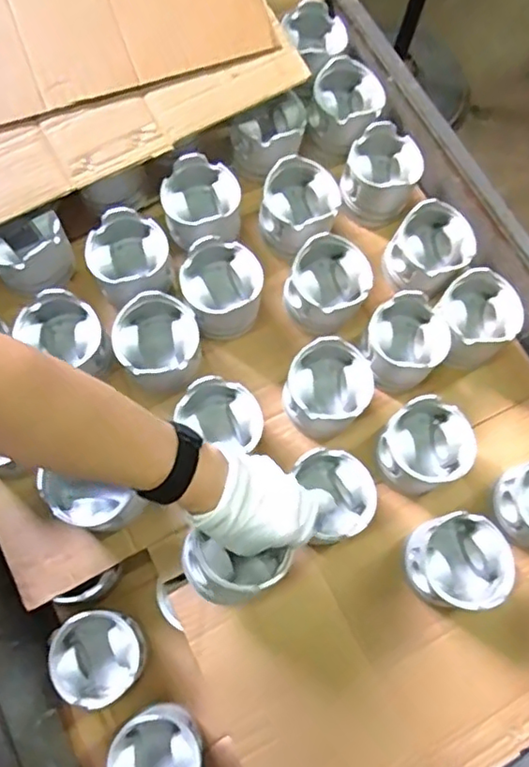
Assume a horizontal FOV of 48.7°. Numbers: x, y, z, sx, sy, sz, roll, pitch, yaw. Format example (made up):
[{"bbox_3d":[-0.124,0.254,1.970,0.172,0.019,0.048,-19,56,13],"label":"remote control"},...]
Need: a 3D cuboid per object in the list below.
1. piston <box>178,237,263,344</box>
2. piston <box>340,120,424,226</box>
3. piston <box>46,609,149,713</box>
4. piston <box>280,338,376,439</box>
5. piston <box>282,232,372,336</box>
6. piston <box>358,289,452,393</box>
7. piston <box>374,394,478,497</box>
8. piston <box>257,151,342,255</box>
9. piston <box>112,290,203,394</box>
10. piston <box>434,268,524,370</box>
[{"bbox_3d":[-0.049,-0.115,0.702,0.088,0.093,0.090,1,73,-4],"label":"piston"},{"bbox_3d":[0.153,-0.270,0.763,0.089,0.076,0.094,1,73,-4],"label":"piston"},{"bbox_3d":[-0.181,0.304,0.657,0.092,0.085,0.092,-36,73,-11],"label":"piston"},{"bbox_3d":[0.076,0.009,0.681,0.090,0.088,0.096,1,73,-4],"label":"piston"},{"bbox_3d":[0.077,-0.120,0.709,0.092,0.087,0.094,1,73,-4],"label":"piston"},{"bbox_3d":[0.166,-0.046,0.699,0.094,0.081,0.090,1,73,-4],"label":"piston"},{"bbox_3d":[0.179,0.075,0.664,0.098,0.085,0.090,1,73,-4],"label":"piston"},{"bbox_3d":[0.043,-0.217,0.732,0.095,0.081,0.101,1,73,-4],"label":"piston"},{"bbox_3d":[-0.121,-0.042,0.677,0.092,0.089,0.096,1,73,-4],"label":"piston"},{"bbox_3d":[0.249,-0.076,0.718,0.106,0.087,0.097,1,73,-4],"label":"piston"}]

